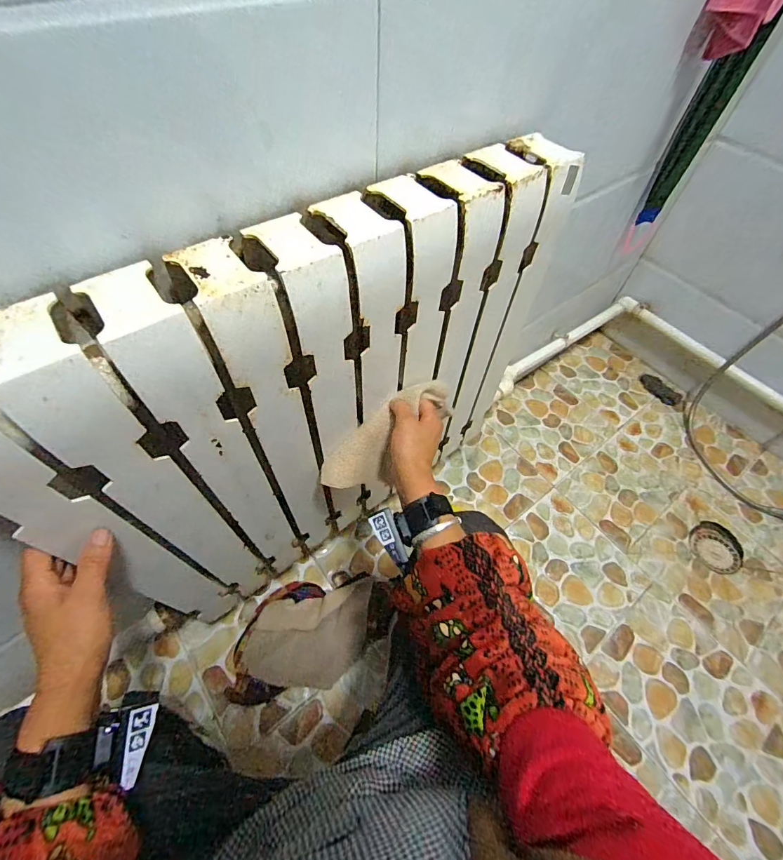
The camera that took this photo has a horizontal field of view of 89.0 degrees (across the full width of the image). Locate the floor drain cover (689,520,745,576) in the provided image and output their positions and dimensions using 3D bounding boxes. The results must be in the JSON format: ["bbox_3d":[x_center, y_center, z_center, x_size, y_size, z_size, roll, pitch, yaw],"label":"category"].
[{"bbox_3d":[0.821,0.297,1.005,0.115,0.020,0.126,-33,66,-20],"label":"floor drain cover"}]

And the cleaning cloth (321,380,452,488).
[{"bbox_3d":[-0.003,0.011,0.565,0.212,0.073,0.063,-44,68,-2],"label":"cleaning cloth"}]

